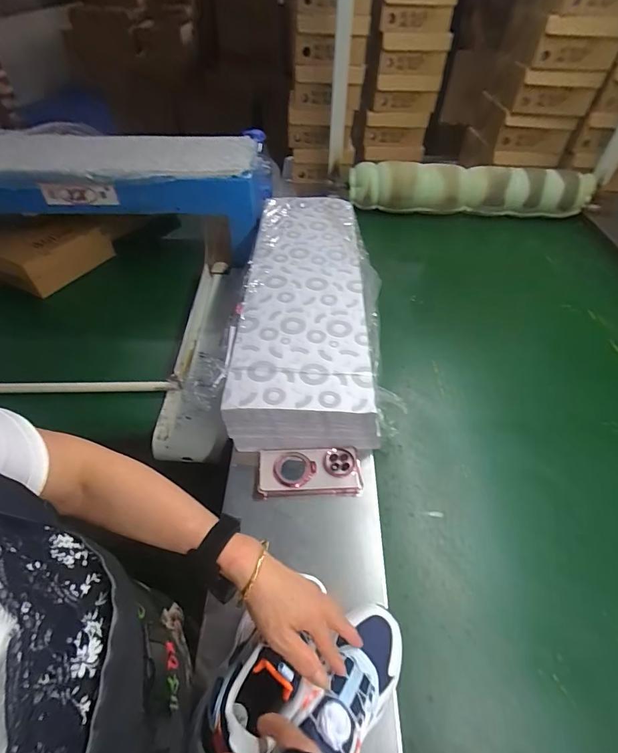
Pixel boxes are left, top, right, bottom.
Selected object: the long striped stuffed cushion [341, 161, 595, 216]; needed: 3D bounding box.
[{"bbox_3d":[0.543,-0.620,1.295,0.819,0.130,0.095,0,48,-2],"label":"long striped stuffed cushion"}]

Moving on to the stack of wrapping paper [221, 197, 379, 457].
[{"bbox_3d":[-0.005,-0.178,0.875,0.261,0.108,0.746,1,48,-1],"label":"stack of wrapping paper"}]

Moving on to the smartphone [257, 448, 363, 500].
[{"bbox_3d":[0.002,0.150,0.622,0.162,0.021,0.078,-2,48,-4],"label":"smartphone"}]

